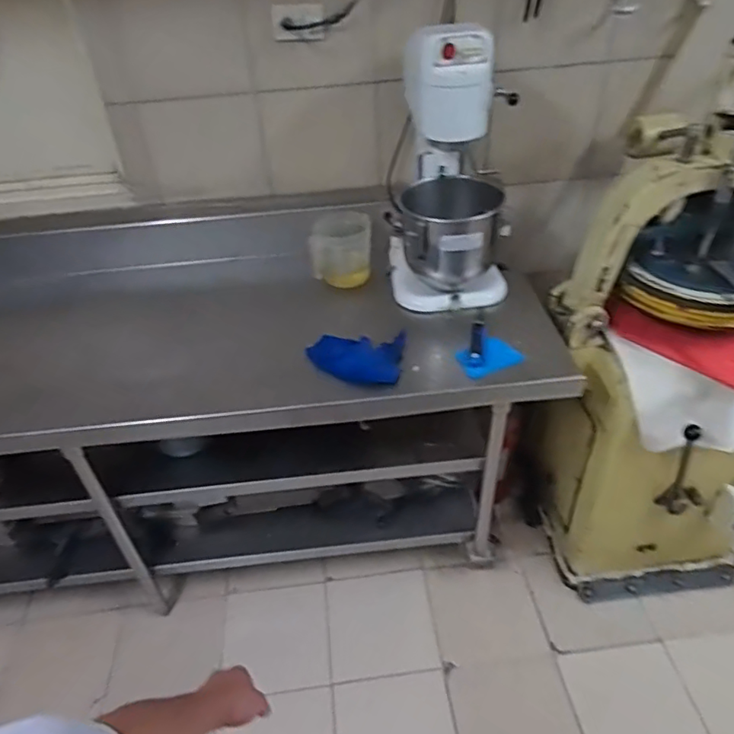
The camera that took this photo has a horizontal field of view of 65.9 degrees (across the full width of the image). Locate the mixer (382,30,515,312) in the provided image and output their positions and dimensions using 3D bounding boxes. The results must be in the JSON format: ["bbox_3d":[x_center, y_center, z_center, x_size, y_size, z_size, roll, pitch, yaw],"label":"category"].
[{"bbox_3d":[0.182,-0.452,1.306,0.270,0.578,0.318,1,39,7],"label":"mixer"}]

